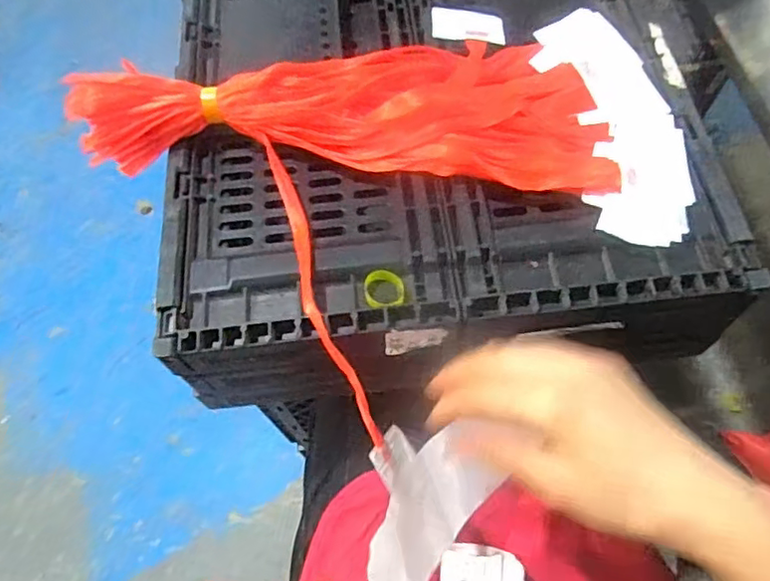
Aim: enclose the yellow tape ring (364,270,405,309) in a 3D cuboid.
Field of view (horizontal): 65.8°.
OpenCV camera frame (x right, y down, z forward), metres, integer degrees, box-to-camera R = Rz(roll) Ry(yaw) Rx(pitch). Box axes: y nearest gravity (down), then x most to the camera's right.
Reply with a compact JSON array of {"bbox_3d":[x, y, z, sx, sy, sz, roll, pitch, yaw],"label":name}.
[{"bbox_3d":[0.000,0.000,0.399,0.026,0.009,0.027,-1,64,3],"label":"yellow tape ring"}]

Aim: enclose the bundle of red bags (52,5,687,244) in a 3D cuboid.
[{"bbox_3d":[0.008,-0.159,0.448,0.427,0.043,0.195,11,64,6],"label":"bundle of red bags"}]

